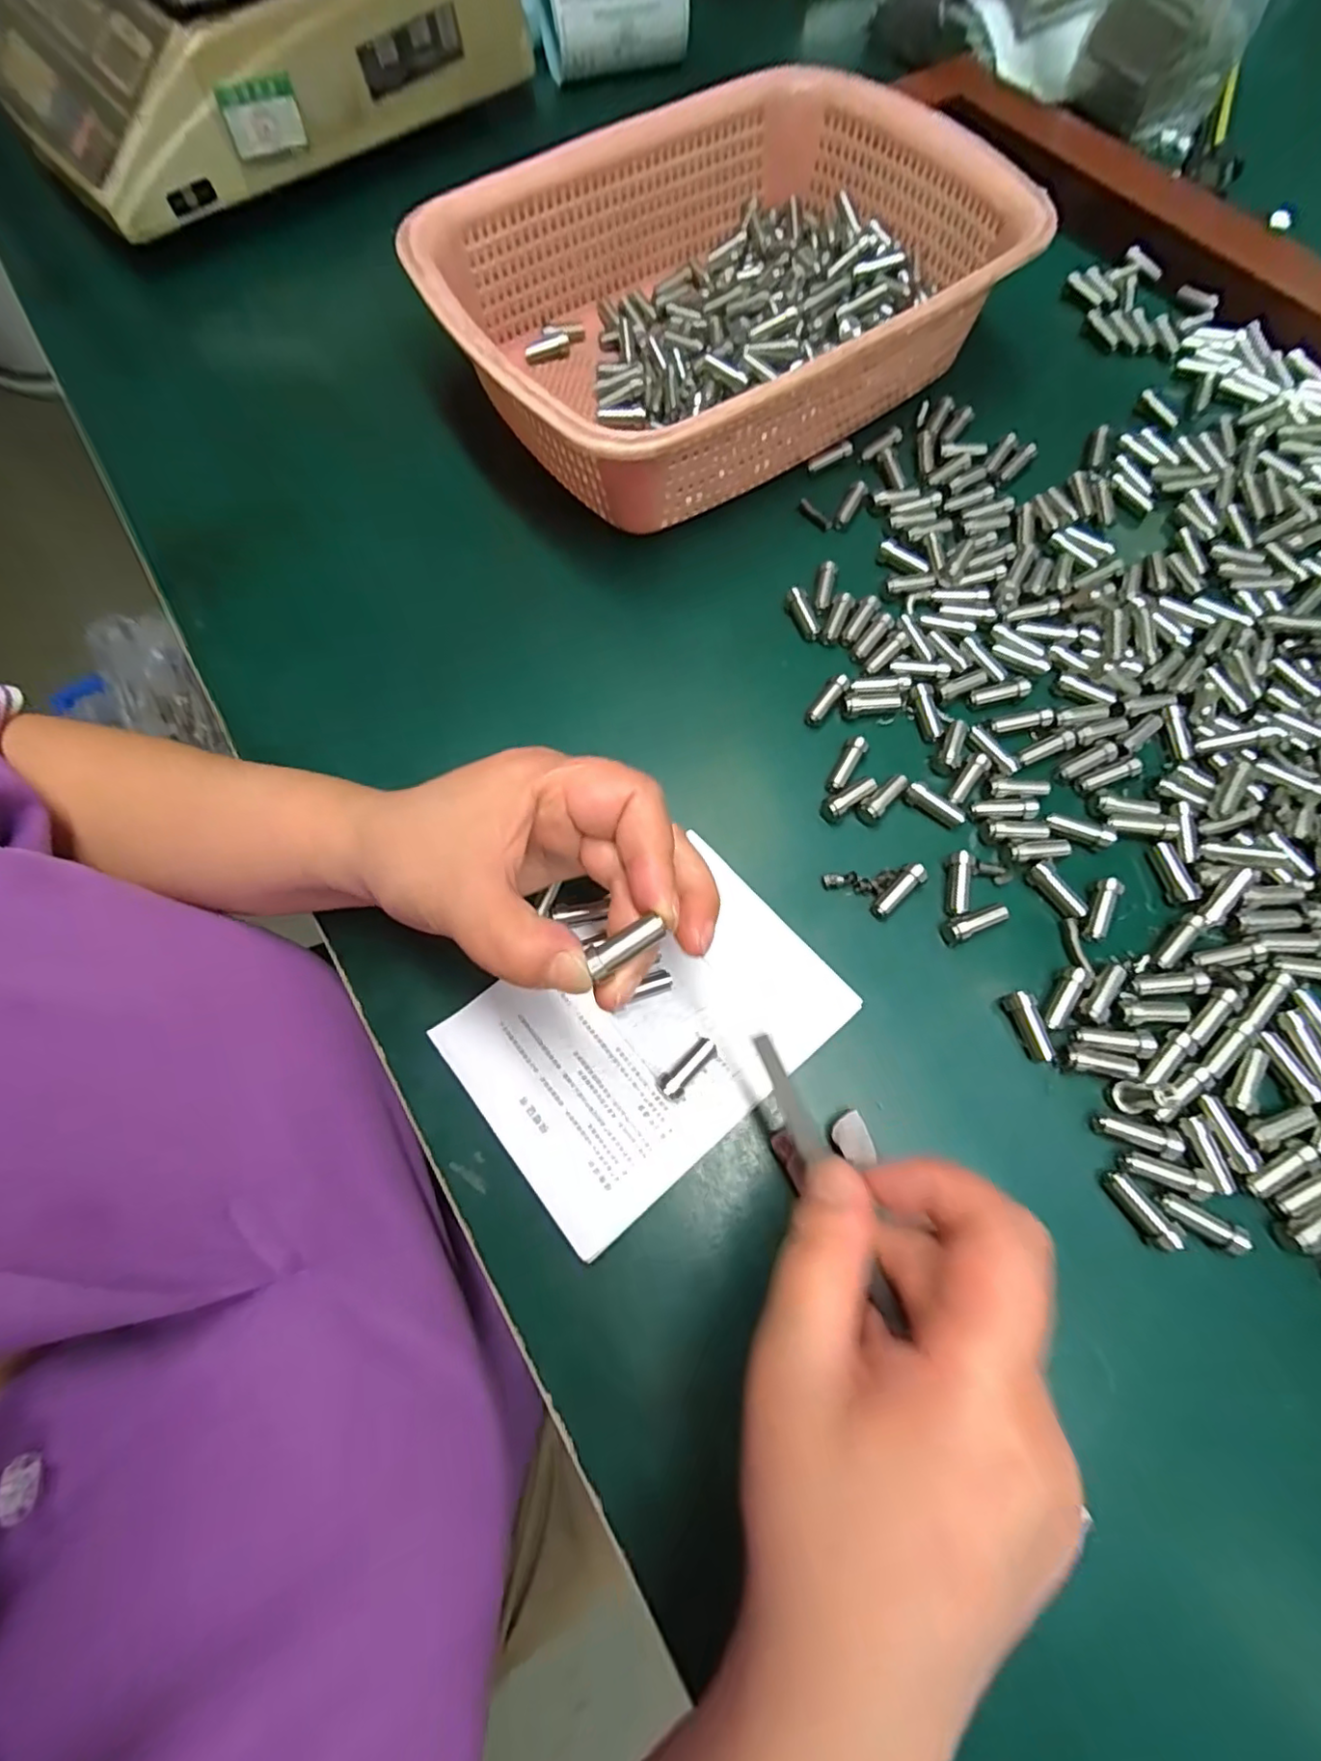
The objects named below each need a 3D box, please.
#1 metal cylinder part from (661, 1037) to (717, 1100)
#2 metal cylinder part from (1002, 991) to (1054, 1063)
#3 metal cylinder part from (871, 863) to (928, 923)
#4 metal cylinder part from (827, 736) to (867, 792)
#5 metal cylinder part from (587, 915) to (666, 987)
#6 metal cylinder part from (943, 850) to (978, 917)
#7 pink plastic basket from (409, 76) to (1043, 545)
[{"bbox_3d":[0.012,0.073,0.247,0.026,0.010,0.009,-41,73,-12],"label":"metal cylinder part"},{"bbox_3d":[0.144,0.057,0.250,0.009,0.011,0.027,-22,70,-6],"label":"metal cylinder part"},{"bbox_3d":[0.101,0.005,0.272,0.009,0.010,0.028,43,90,16],"label":"metal cylinder part"},{"bbox_3d":[0.085,-0.052,0.291,0.009,0.009,0.028,27,73,11],"label":"metal cylinder part"},{"bbox_3d":[-0.011,0.019,0.185,0.022,0.007,0.008,-31,72,-5],"label":"metal cylinder part"},{"bbox_3d":[0.126,0.002,0.271,0.011,0.011,0.027,14,71,7],"label":"metal cylinder part"},{"bbox_3d":[0.037,-0.319,0.349,0.307,0.072,0.211,-34,72,-10],"label":"pink plastic basket"}]

